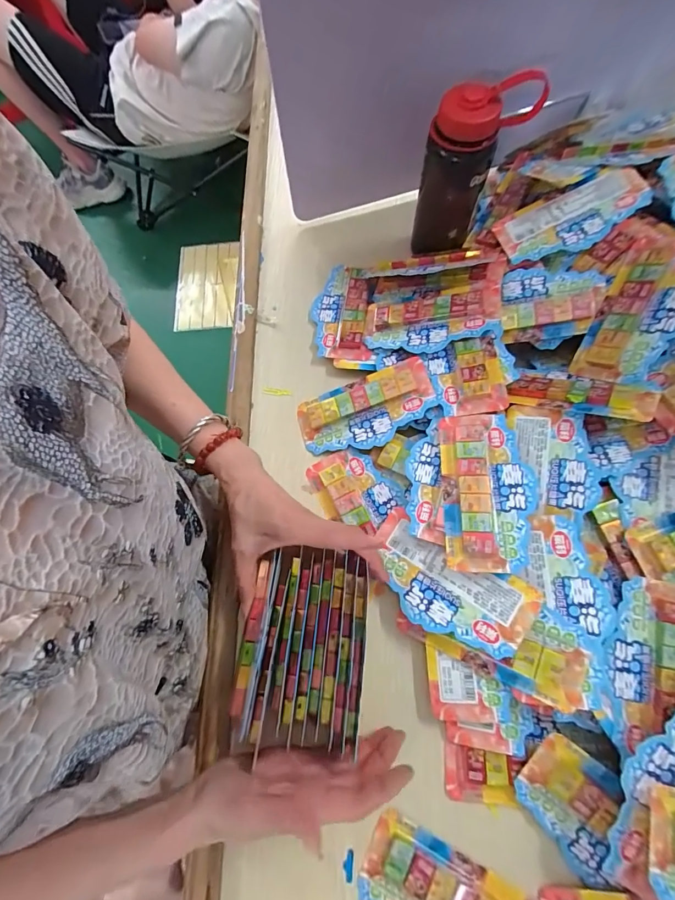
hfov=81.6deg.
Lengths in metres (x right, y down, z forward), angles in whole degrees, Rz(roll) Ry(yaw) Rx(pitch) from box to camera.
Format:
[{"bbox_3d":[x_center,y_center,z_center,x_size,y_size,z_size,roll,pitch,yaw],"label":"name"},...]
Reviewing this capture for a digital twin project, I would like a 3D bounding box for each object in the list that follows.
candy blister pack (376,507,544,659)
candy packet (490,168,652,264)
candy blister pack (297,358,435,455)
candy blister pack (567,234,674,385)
[{"bbox_3d":[0.092,0.120,0.346,0.143,0.012,0.075,29,74,28],"label":"candy blister pack"},{"bbox_3d":[0.248,-0.247,0.415,0.142,0.007,0.072,-20,75,15],"label":"candy packet"},{"bbox_3d":[0.030,-0.042,0.417,0.146,0.012,0.075,-23,70,11],"label":"candy blister pack"},{"bbox_3d":[0.285,-0.132,0.363,0.075,0.013,0.144,31,99,44],"label":"candy blister pack"}]

